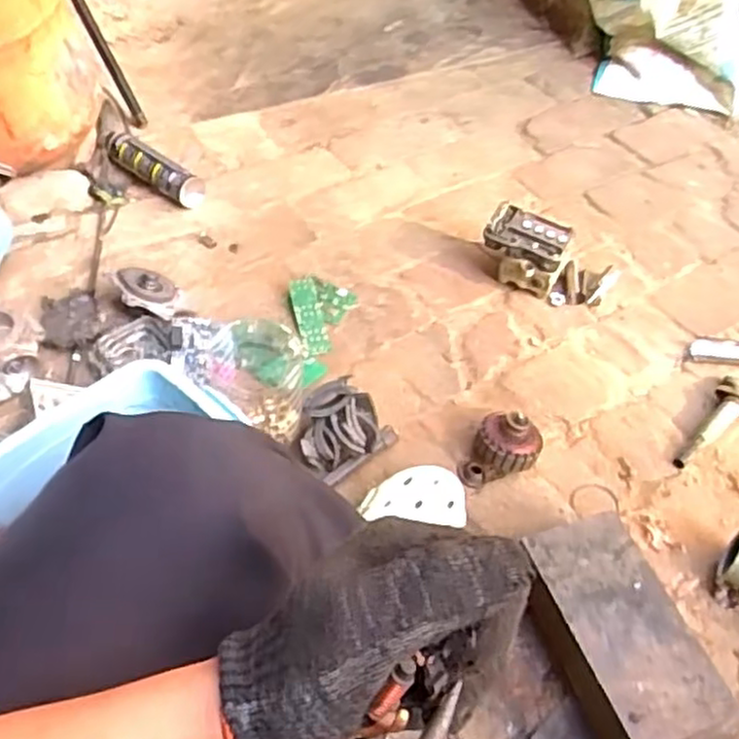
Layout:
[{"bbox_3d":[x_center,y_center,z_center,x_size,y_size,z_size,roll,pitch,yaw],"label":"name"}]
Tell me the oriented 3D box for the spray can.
[{"bbox_3d":[-0.369,-0.341,1.222,0.240,0.048,0.051,33,56,21],"label":"spray can"}]

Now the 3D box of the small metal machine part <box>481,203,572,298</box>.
[{"bbox_3d":[0.225,-0.170,1.055,0.121,0.092,0.078,22,53,14],"label":"small metal machine part"}]

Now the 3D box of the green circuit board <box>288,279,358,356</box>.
[{"bbox_3d":[-0.060,-0.081,1.024,0.089,0.013,0.141,-9,52,-11],"label":"green circuit board"}]

